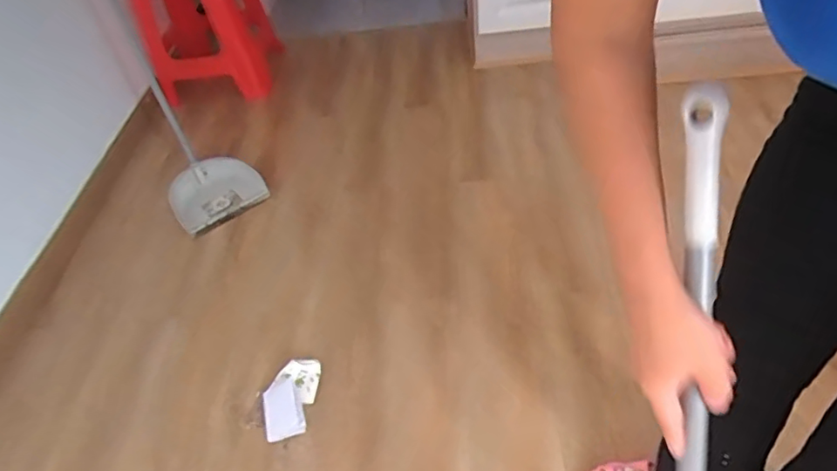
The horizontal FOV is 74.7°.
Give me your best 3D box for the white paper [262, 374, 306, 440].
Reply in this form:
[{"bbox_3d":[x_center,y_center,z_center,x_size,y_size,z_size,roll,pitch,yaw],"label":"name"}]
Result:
[{"bbox_3d":[-0.267,0.339,1.083,0.073,0.031,0.120,-18,45,-9],"label":"white paper"}]

